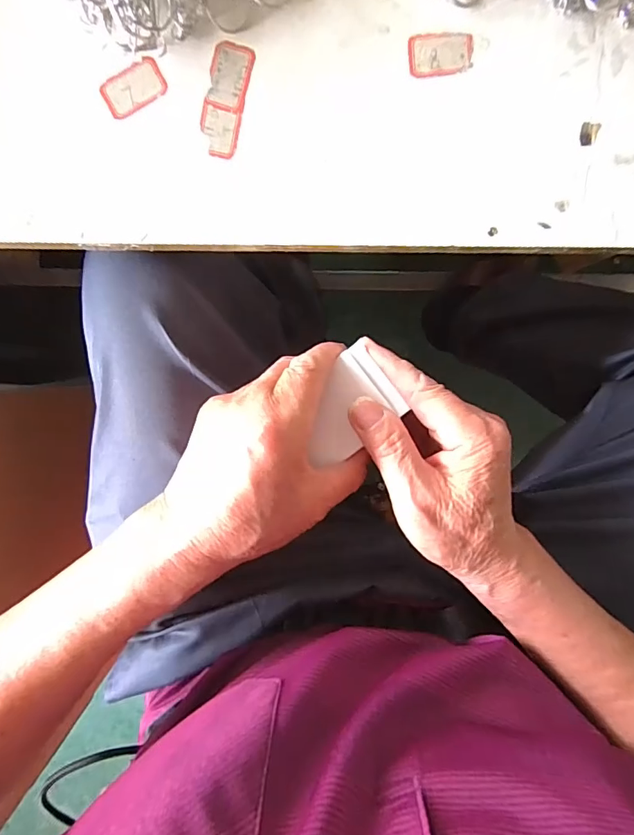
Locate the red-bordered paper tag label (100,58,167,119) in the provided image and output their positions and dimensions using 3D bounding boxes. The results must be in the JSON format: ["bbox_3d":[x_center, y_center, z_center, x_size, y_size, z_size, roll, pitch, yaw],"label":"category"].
[{"bbox_3d":[-0.105,-0.188,0.263,0.036,0.004,0.021,-33,98,6],"label":"red-bordered paper tag label"}]

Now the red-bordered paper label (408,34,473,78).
[{"bbox_3d":[0.070,-0.205,0.260,0.035,0.004,0.022,-7,99,2],"label":"red-bordered paper label"}]

